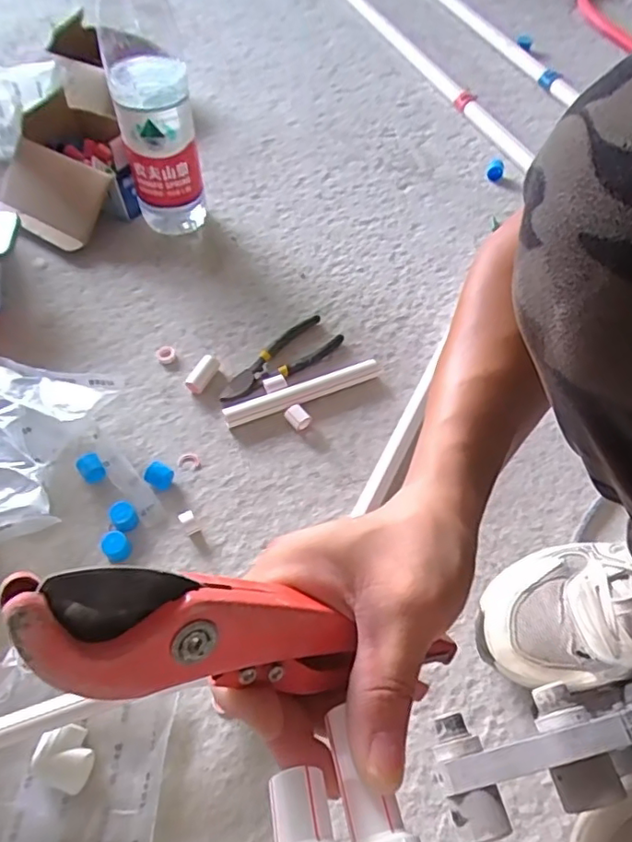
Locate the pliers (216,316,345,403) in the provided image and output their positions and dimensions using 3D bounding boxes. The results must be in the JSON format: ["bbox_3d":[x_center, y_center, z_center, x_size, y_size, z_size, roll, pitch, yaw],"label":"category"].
[{"bbox_3d":[-0.041,-0.068,0.657,0.160,0.013,0.056,-39,63,-23],"label":"pliers"}]

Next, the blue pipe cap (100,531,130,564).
[{"bbox_3d":[-0.182,0.115,0.532,0.023,0.021,0.023,-1,55,1],"label":"blue pipe cap"}]

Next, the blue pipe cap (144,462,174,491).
[{"bbox_3d":[-0.154,0.055,0.573,0.024,0.024,0.023,30,61,21],"label":"blue pipe cap"}]

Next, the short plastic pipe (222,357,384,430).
[{"bbox_3d":[-0.014,-0.030,0.632,0.175,0.025,0.020,-22,57,-13],"label":"short plastic pipe"}]

